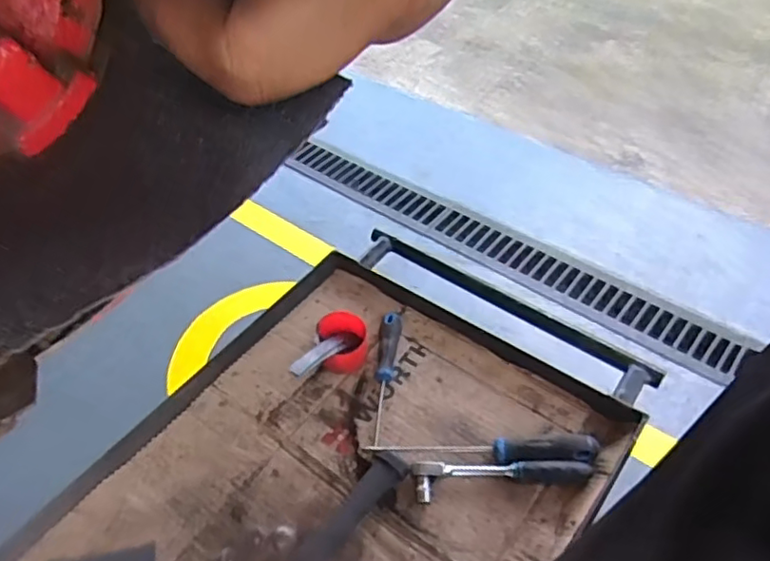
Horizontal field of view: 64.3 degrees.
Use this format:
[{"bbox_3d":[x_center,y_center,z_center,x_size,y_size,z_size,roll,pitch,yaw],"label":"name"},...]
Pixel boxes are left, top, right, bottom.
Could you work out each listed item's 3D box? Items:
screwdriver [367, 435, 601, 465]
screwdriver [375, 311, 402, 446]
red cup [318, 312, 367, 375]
[{"bbox_3d":[0.107,0.190,0.681,0.250,0.028,0.034,-2,49,4],"label":"screwdriver"},{"bbox_3d":[0.000,0.116,0.757,0.025,0.020,0.170,4,64,9],"label":"screwdriver"},{"bbox_3d":[-0.054,0.078,0.776,0.057,0.052,0.060,-3,49,3],"label":"red cup"}]

